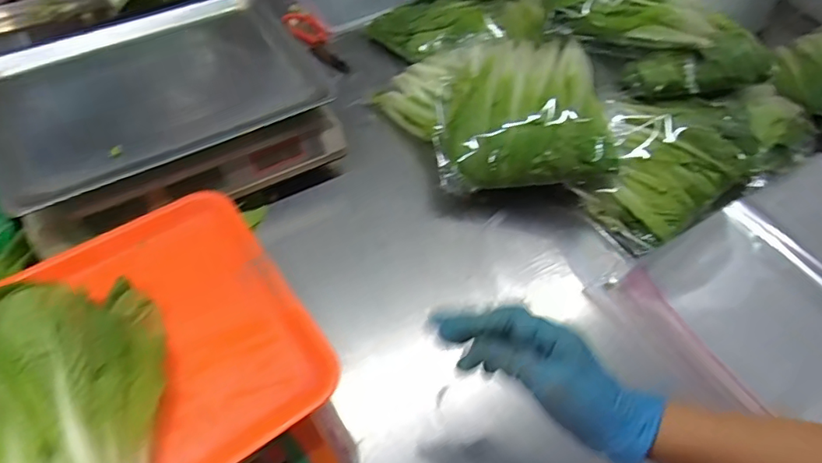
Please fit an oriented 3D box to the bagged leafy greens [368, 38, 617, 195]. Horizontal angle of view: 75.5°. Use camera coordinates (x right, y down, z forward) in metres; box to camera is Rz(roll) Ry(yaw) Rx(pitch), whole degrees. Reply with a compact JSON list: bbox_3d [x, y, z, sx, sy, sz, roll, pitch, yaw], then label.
[{"bbox_3d":[0.101,-0.142,0.672,0.255,0.116,0.209,0,57,-5],"label":"bagged leafy greens"}]

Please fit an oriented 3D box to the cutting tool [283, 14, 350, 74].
[{"bbox_3d":[-0.147,-0.295,0.823,0.049,0.018,0.169,-21,55,-25],"label":"cutting tool"}]

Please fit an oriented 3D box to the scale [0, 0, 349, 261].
[{"bbox_3d":[-0.290,-0.129,0.637,0.345,0.118,0.260,-25,62,-19],"label":"scale"}]

